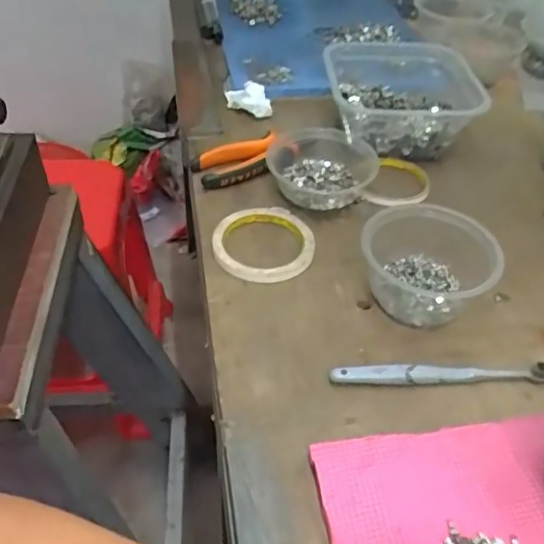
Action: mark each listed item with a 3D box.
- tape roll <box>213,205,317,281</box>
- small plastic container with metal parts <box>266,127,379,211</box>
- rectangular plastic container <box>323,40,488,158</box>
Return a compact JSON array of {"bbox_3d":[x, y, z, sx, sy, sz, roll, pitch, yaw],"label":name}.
[{"bbox_3d":[-0.007,-0.032,0.566,0.094,0.018,0.098,2,45,-2],"label":"tape roll"},{"bbox_3d":[0.055,-0.112,0.625,0.113,0.035,0.113,3,45,-1],"label":"small plastic container with metal parts"},{"bbox_3d":[0.159,-0.212,0.708,0.183,0.071,0.174,3,45,-1],"label":"rectangular plastic container"}]

